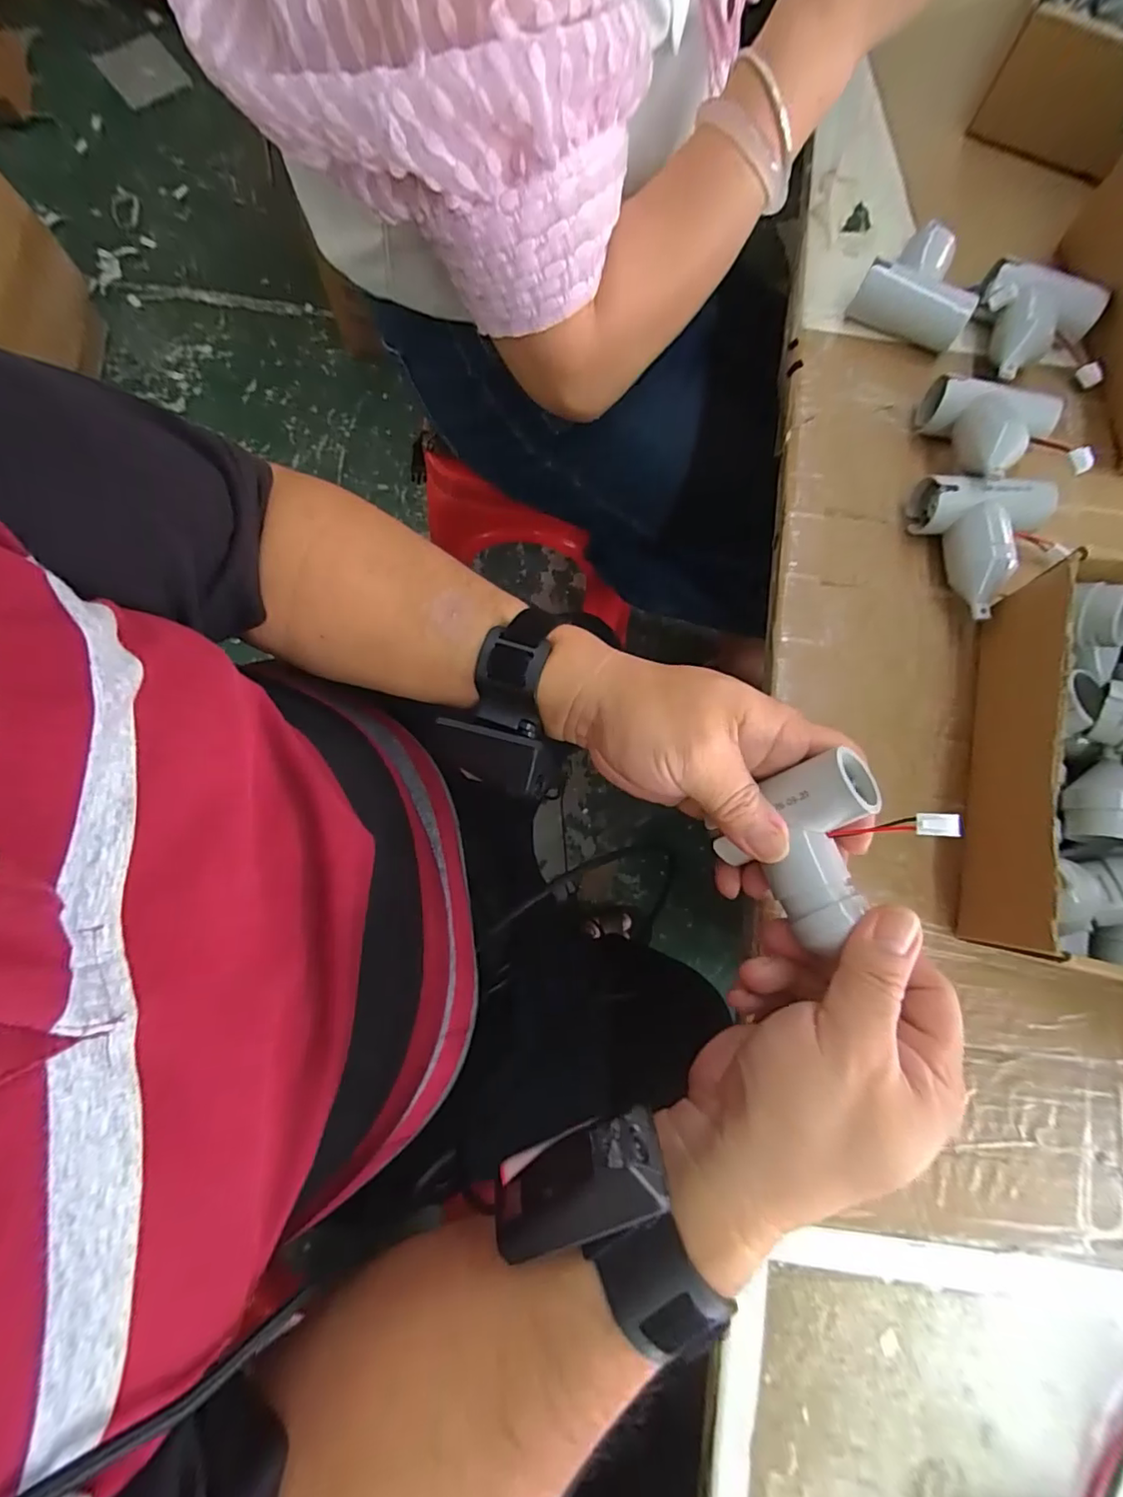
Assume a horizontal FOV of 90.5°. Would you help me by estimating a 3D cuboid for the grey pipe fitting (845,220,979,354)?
[{"bbox_3d":[0.250,-0.328,0.388,0.074,0.037,0.080,23,79,3],"label":"grey pipe fitting"}]

